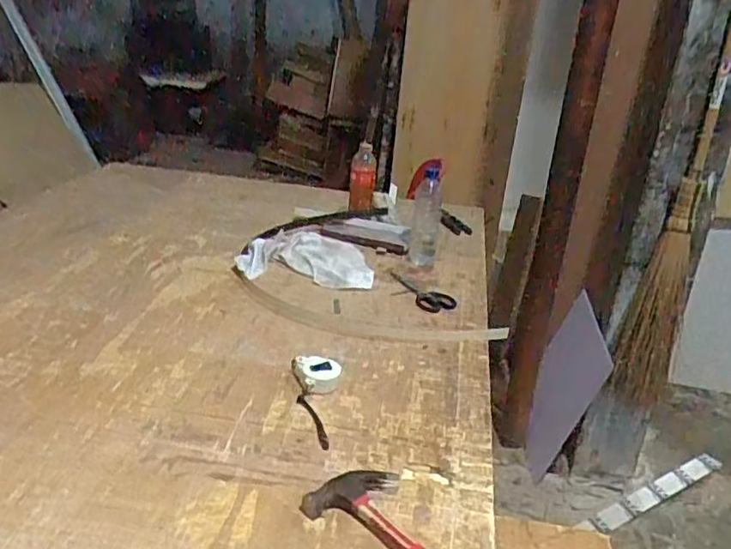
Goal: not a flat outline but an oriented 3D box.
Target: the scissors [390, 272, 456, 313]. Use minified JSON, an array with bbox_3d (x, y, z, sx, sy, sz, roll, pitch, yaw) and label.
[{"bbox_3d":[0.103,0.042,1.360,0.182,0.016,0.097,20,28,34],"label":"scissors"}]

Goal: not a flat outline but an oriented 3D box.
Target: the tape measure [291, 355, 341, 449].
[{"bbox_3d":[-0.076,0.183,0.961,0.075,0.024,0.201,2,23,-4],"label":"tape measure"}]

